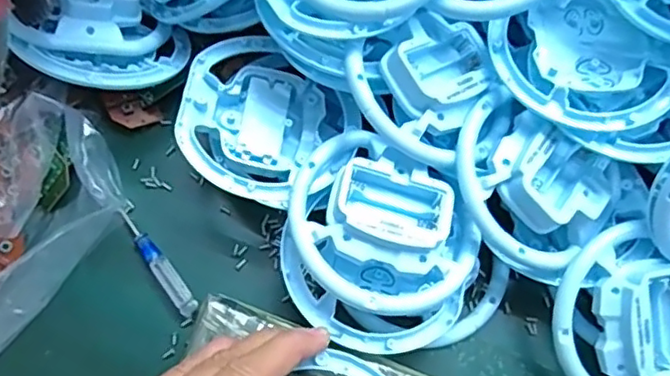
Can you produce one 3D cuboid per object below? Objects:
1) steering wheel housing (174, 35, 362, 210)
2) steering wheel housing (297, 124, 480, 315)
[{"bbox_3d":[-0.046,-0.040,0.356,0.091,0.027,0.090,33,72,9],"label":"steering wheel housing"},{"bbox_3d":[0.024,0.019,0.331,0.099,0.034,0.084,33,72,9],"label":"steering wheel housing"}]

